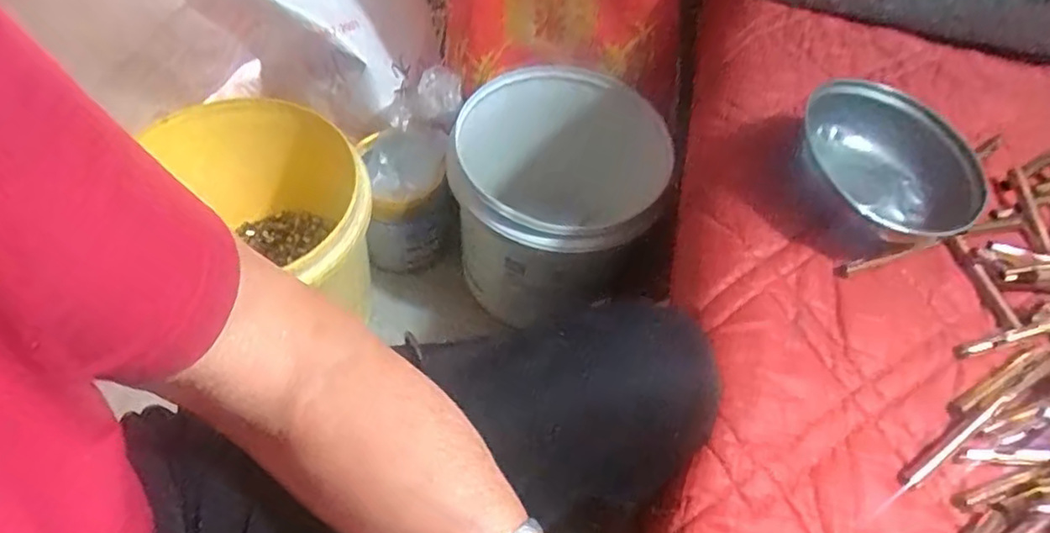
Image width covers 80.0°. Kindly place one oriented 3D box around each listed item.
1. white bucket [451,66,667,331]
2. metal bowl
[{"bbox_3d":[0.016,-0.086,0.836,0.293,0.254,0.270,3,56,-5],"label":"white bucket"},{"bbox_3d":[0.263,-0.065,0.462,0.131,0.065,0.133,3,56,-5],"label":"metal bowl"}]

